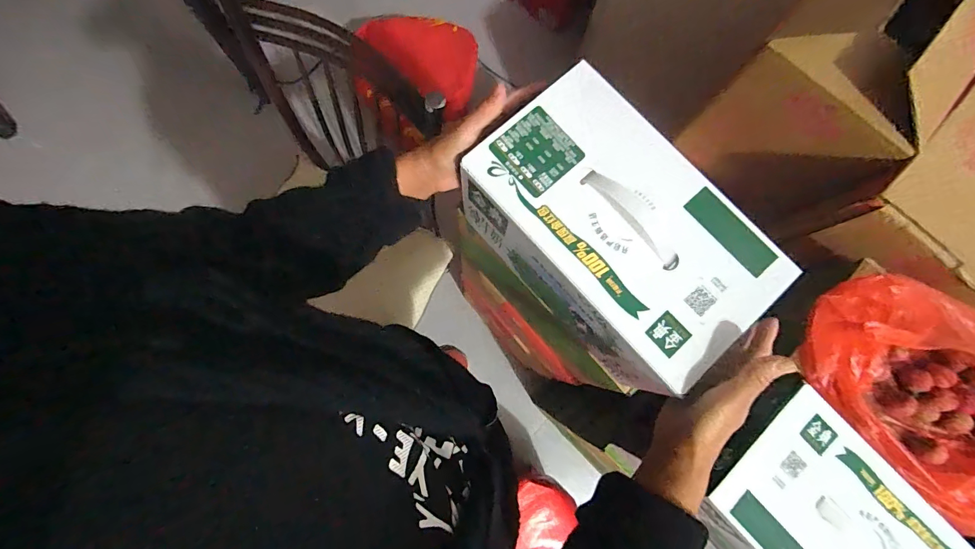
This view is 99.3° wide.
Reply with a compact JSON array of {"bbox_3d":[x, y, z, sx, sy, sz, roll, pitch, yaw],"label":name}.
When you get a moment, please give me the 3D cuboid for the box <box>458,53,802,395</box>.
[{"bbox_3d":[0.124,-0.039,0.424,0.162,0.122,0.272,-42,81,-8],"label":"box"}]

